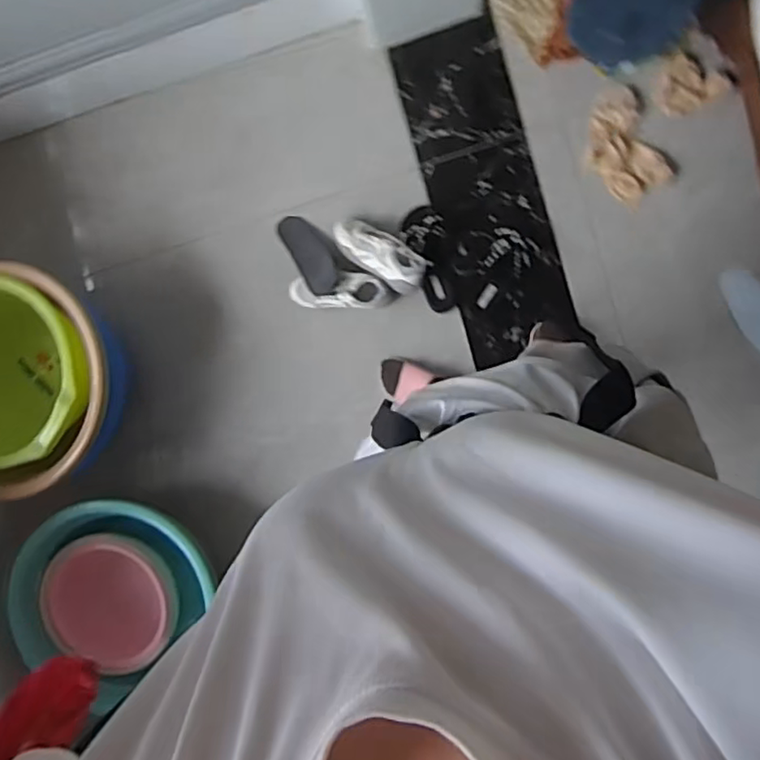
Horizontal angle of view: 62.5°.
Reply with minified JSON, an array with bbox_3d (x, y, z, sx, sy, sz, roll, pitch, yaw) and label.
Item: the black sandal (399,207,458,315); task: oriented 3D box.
[{"bbox_3d":[0.112,-0.274,1.419,0.095,0.068,0.243,-11,92,7],"label":"black sandal"}]

